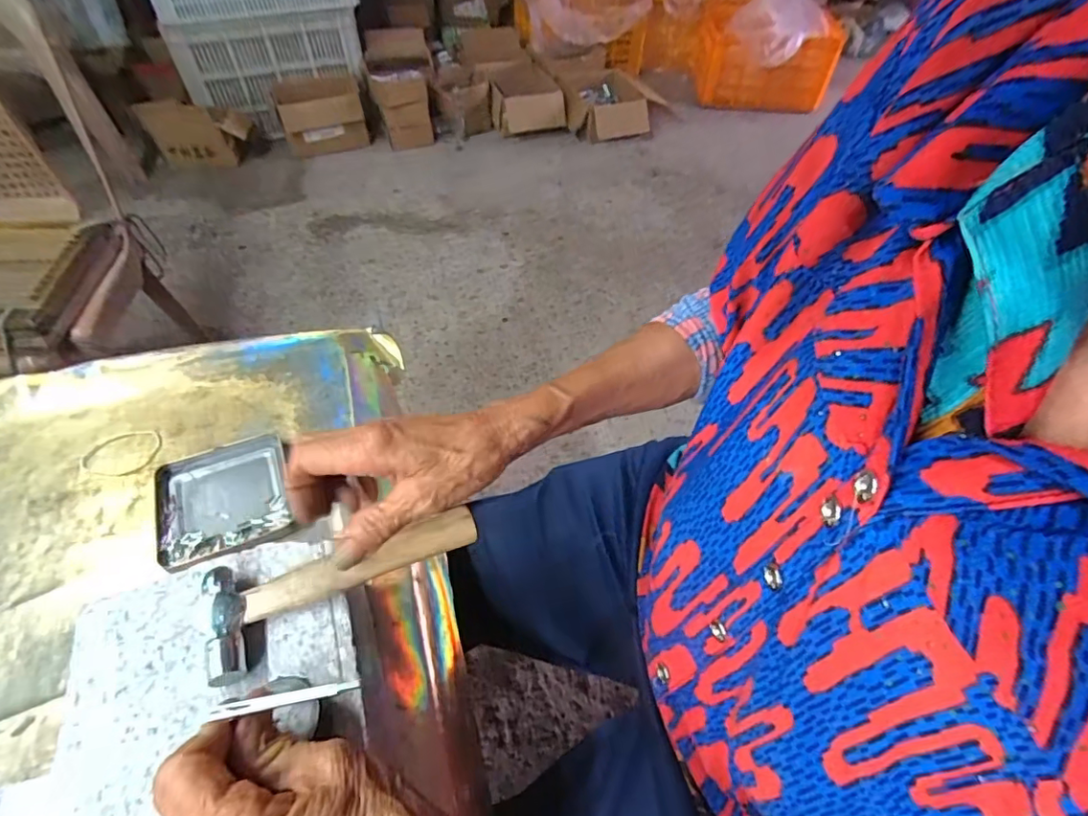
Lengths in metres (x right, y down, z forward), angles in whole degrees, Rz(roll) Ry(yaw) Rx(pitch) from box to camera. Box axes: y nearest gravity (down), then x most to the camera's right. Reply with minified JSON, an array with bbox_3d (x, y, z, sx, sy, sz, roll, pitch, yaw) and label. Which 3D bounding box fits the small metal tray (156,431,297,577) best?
[{"bbox_3d":[-0.257,0.073,0.433,0.096,0.011,0.106,-21,52,-15],"label":"small metal tray"}]

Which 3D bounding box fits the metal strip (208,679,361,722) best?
[{"bbox_3d":[-0.104,0.117,0.219,0.056,0.004,0.005,-7,50,-10],"label":"metal strip"}]

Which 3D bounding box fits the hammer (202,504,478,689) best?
[{"bbox_3d":[-0.112,0.094,0.312,0.148,0.015,0.058,-19,52,-18],"label":"hammer"}]

